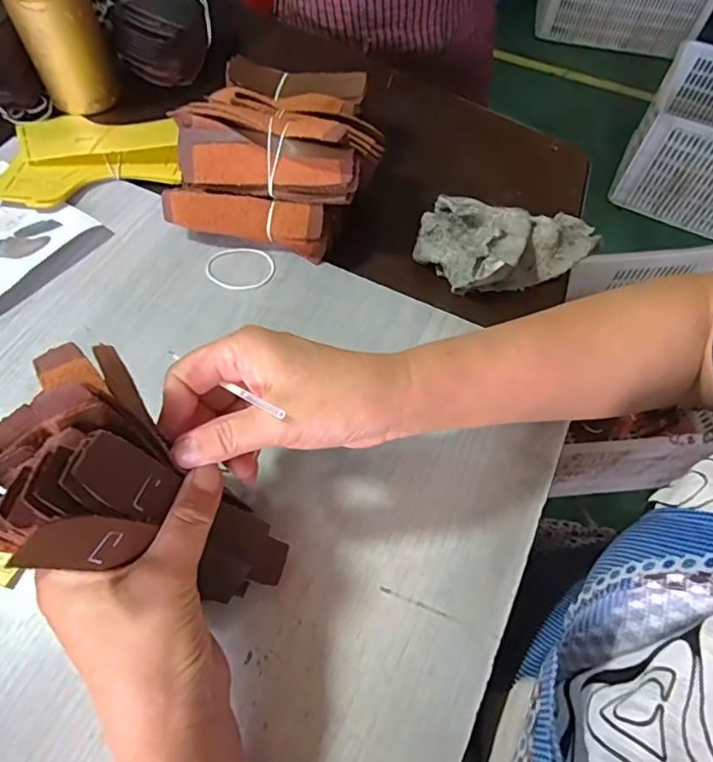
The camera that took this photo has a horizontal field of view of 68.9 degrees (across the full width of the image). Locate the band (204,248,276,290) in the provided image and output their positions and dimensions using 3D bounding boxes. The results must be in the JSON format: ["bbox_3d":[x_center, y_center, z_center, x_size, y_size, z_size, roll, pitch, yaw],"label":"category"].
[{"bbox_3d":[-0.097,-0.094,0.431,0.056,0.004,0.046,-4,60,-4],"label":"band"}]

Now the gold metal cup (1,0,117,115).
[{"bbox_3d":[-0.277,-0.329,0.487,0.070,0.120,0.062,-22,63,-14],"label":"gold metal cup"}]

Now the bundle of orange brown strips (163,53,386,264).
[{"bbox_3d":[-0.059,-0.212,0.448,0.158,0.093,0.198,10,60,4],"label":"bundle of orange brown strips"}]

